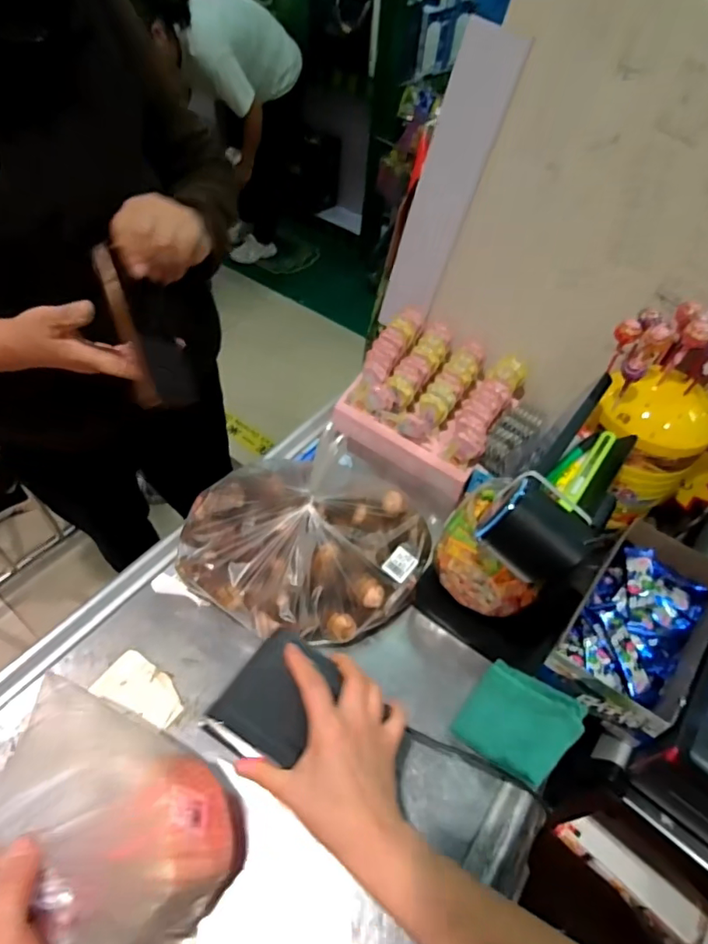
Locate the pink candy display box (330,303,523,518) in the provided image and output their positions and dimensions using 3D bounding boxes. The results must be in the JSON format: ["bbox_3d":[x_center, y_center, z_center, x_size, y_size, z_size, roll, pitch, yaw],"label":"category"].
[{"bbox_3d":[0.110,-0.103,0.805,0.237,0.155,0.175,31,54,19],"label":"pink candy display box"}]

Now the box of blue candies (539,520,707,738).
[{"bbox_3d":[0.337,0.175,0.620,0.124,0.070,0.256,36,56,22],"label":"box of blue candies"}]

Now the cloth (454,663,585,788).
[{"bbox_3d":[0.178,0.267,0.566,0.108,0.012,0.107,20,42,37],"label":"cloth"}]

